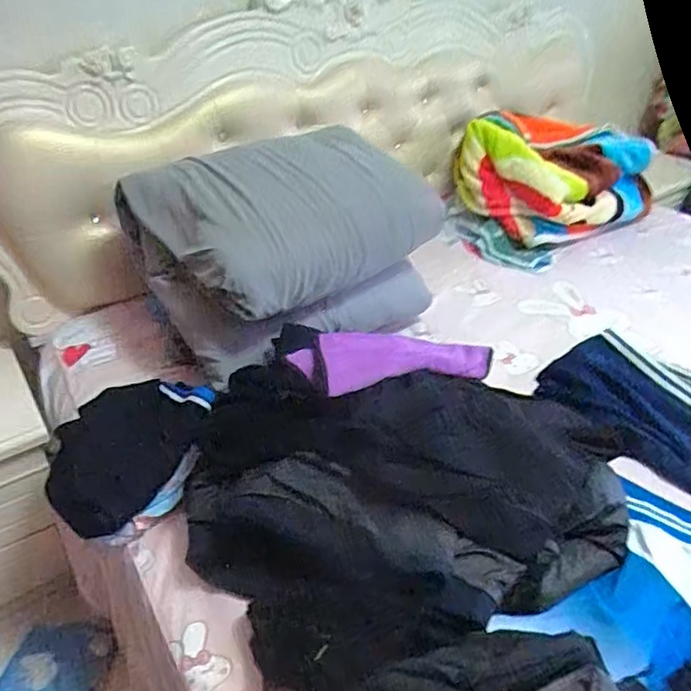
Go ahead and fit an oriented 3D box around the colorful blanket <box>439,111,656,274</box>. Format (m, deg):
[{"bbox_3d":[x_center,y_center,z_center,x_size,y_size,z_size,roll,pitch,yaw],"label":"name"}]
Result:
[{"bbox_3d":[0.535,-0.449,1.604,0.528,0.293,0.330,-27,42,-32],"label":"colorful blanket"}]

